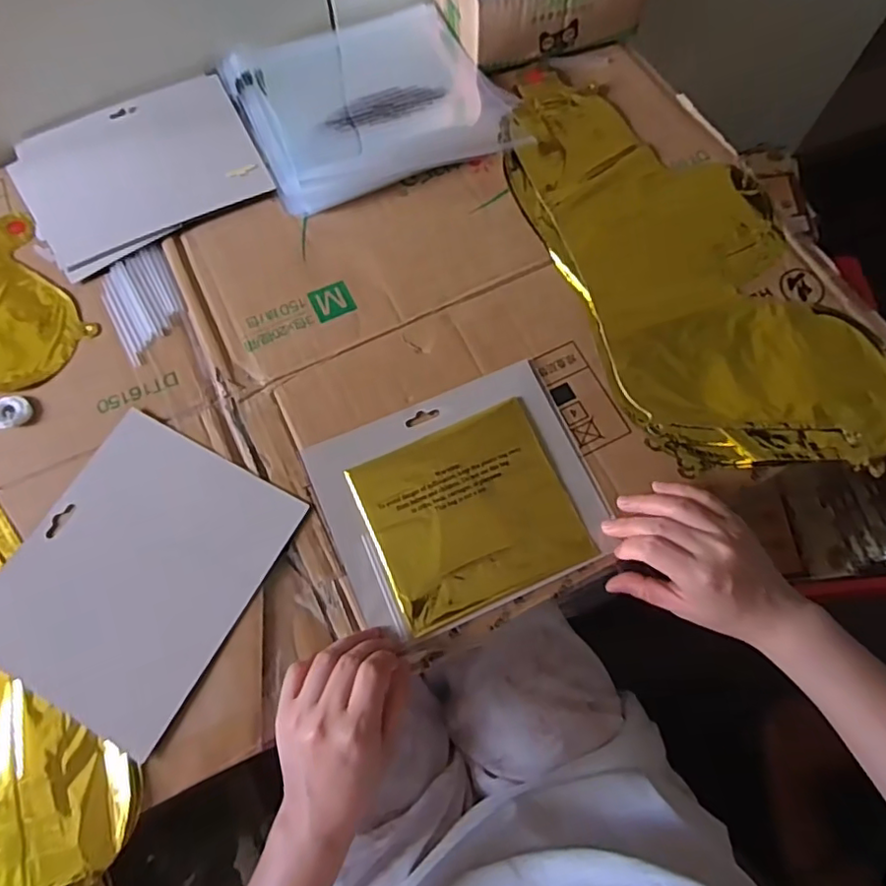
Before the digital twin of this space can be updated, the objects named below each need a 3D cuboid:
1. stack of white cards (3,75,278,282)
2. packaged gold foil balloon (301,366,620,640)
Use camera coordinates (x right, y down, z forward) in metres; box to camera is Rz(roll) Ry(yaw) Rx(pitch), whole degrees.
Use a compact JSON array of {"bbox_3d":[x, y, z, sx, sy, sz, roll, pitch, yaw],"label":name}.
[{"bbox_3d":[-0.274,-0.251,0.545,0.203,0.013,0.159,-31,73,-12],"label":"stack of white cards"},{"bbox_3d":[0.013,0.041,0.452,0.195,0.013,0.163,-22,71,-9],"label":"packaged gold foil balloon"}]

